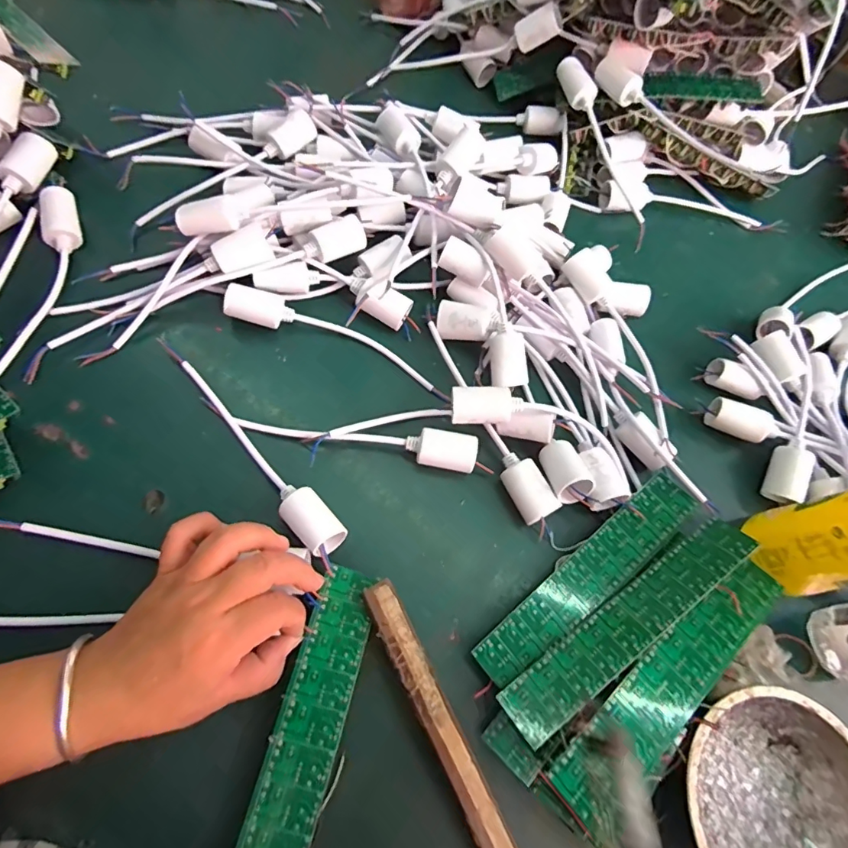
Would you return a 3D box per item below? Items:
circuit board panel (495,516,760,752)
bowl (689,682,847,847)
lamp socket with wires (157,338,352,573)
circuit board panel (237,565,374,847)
[{"bbox_3d":[0.137,0.129,0.326,0.200,0.006,0.038,-32,42,-15],"label":"circuit board panel"},{"bbox_3d":[0.215,0.235,0.304,0.127,0.041,0.129,40,67,10],"label":"bowl"},{"bbox_3d":[-0.130,0.013,0.362,0.027,0.025,0.218,-39,76,-21],"label":"lamp socket with wires"},{"bbox_3d":[-0.071,0.194,0.291,0.040,0.004,0.206,17,64,-7],"label":"circuit board panel"}]

